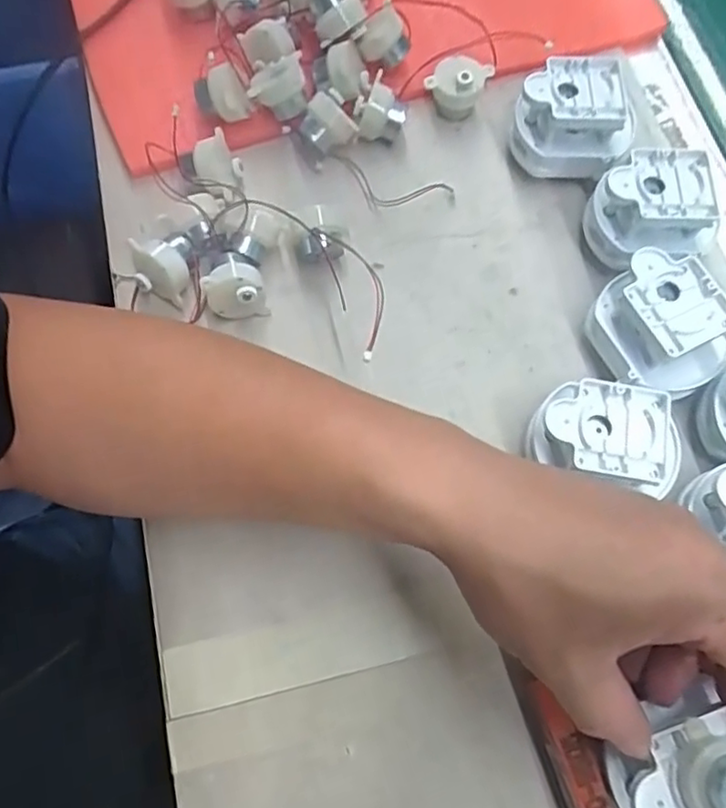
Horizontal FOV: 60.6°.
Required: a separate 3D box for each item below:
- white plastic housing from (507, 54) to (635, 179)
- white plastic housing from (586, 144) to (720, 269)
[{"bbox_3d":[0.122,-0.164,0.368,0.059,0.050,0.053,-12,71,-4],"label":"white plastic housing"},{"bbox_3d":[0.160,-0.103,0.348,0.060,0.049,0.058,-9,71,-3],"label":"white plastic housing"}]

